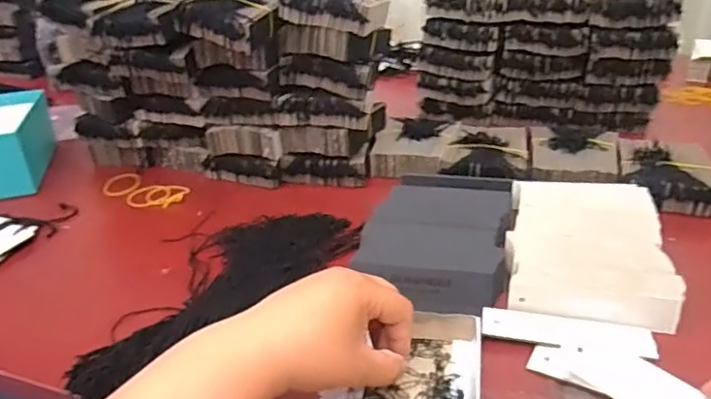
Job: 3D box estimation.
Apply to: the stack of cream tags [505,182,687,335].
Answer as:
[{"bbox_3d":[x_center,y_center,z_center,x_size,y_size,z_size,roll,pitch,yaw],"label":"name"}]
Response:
[{"bbox_3d":[0.215,0.036,0.534,0.134,0.030,0.217,6,29,15],"label":"stack of cream tags"}]

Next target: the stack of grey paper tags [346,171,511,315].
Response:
[{"bbox_3d":[0.088,0.032,0.579,0.136,0.031,0.211,7,30,18],"label":"stack of grey paper tags"}]

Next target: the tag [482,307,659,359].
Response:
[{"bbox_3d":[0.166,0.103,0.448,0.127,0.006,0.032,5,29,14],"label":"tag"}]

